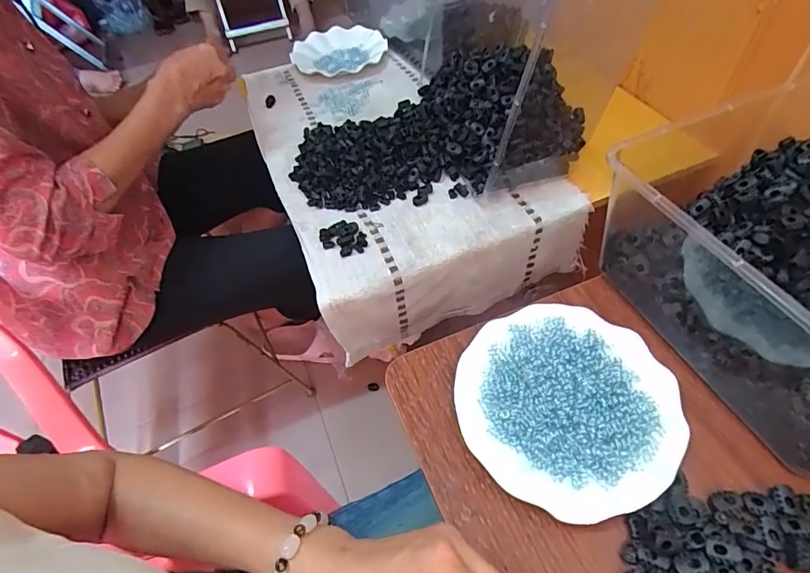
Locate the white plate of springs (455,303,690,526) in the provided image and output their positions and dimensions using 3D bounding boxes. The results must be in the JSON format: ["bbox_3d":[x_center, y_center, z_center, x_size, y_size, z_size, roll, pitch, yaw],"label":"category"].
[{"bbox_3d":[0.141,0.103,0.400,0.180,0.031,0.180,-3,52,4],"label":"white plate of springs"}]

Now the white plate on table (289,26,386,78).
[{"bbox_3d":[-0.141,-0.472,0.903,0.198,0.030,0.160,22,58,21],"label":"white plate on table"}]

